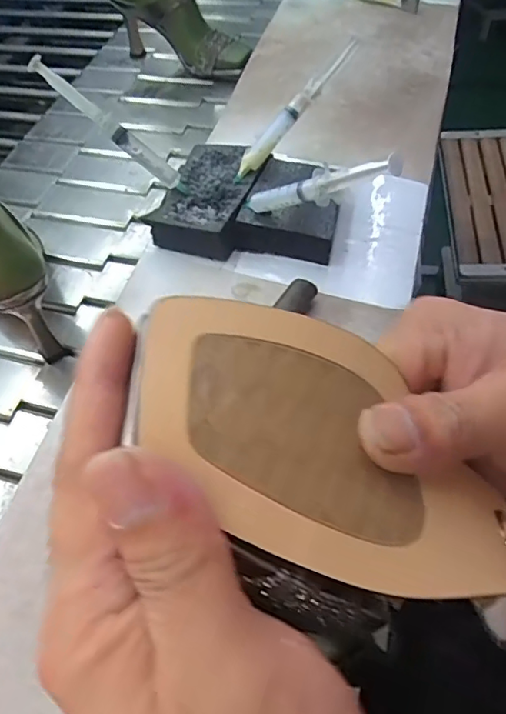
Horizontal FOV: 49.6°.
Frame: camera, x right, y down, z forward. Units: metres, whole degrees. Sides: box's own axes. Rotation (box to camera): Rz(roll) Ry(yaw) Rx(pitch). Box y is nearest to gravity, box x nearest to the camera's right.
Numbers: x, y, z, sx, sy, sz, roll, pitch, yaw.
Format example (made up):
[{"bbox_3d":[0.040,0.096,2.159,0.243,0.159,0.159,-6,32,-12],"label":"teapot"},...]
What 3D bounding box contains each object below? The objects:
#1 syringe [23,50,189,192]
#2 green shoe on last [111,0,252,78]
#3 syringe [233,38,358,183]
[{"bbox_3d":[-0.127,-0.206,0.496,0.165,0.020,0.015,38,58,-15],"label":"syringe"},{"bbox_3d":[-0.109,-0.506,0.803,0.203,0.172,0.063,19,57,18],"label":"green shoe on last"},{"bbox_3d":[0.040,-0.233,0.518,0.165,0.022,0.018,-48,60,5],"label":"syringe"}]

